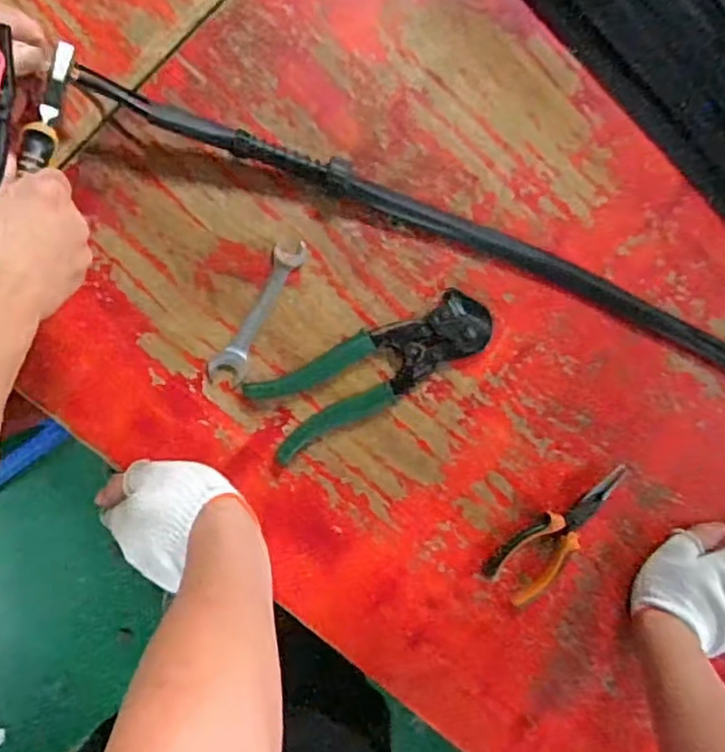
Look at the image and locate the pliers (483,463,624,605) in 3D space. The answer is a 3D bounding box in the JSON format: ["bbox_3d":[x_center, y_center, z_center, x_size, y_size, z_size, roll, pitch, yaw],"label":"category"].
[{"bbox_3d":[0.183,0.138,0.592,0.054,0.028,0.158,42,85,-6],"label":"pliers"}]

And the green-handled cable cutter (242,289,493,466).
[{"bbox_3d":[0.012,-0.006,0.562,0.214,0.020,0.067,-27,94,-7],"label":"green-handled cable cutter"}]

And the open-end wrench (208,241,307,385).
[{"bbox_3d":[-0.088,-0.055,0.549,0.029,0.004,0.134,28,87,-7],"label":"open-end wrench"}]

